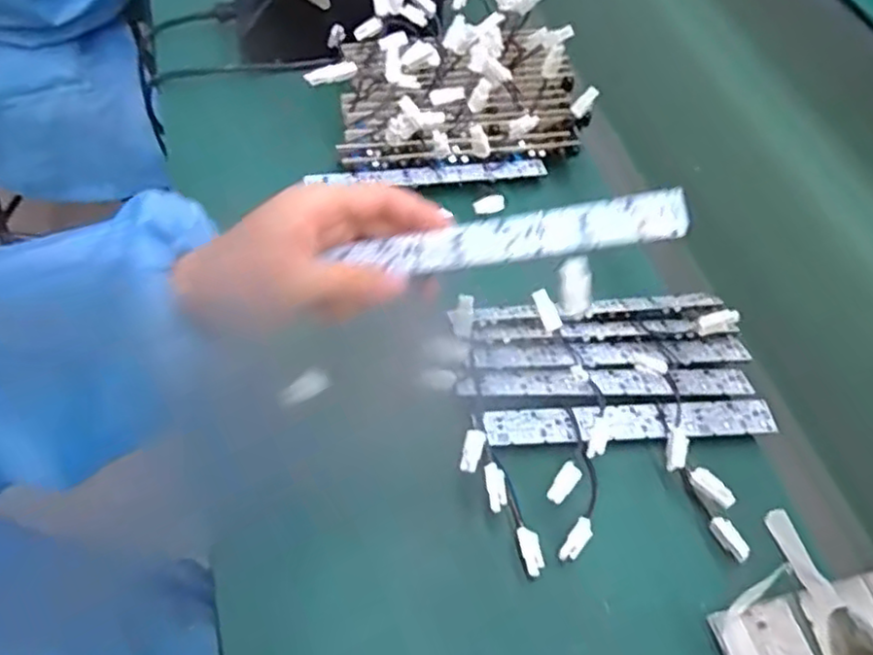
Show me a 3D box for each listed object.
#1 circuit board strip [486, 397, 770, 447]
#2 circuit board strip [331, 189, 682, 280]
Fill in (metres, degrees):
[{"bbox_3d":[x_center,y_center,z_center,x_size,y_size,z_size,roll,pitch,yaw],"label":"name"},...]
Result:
[{"bbox_3d":[0.123,0.061,0.433,0.184,0.005,0.024,-2,57,-4],"label":"circuit board strip"},{"bbox_3d":[0.035,-0.045,0.346,0.173,0.004,0.028,-6,67,15],"label":"circuit board strip"}]

